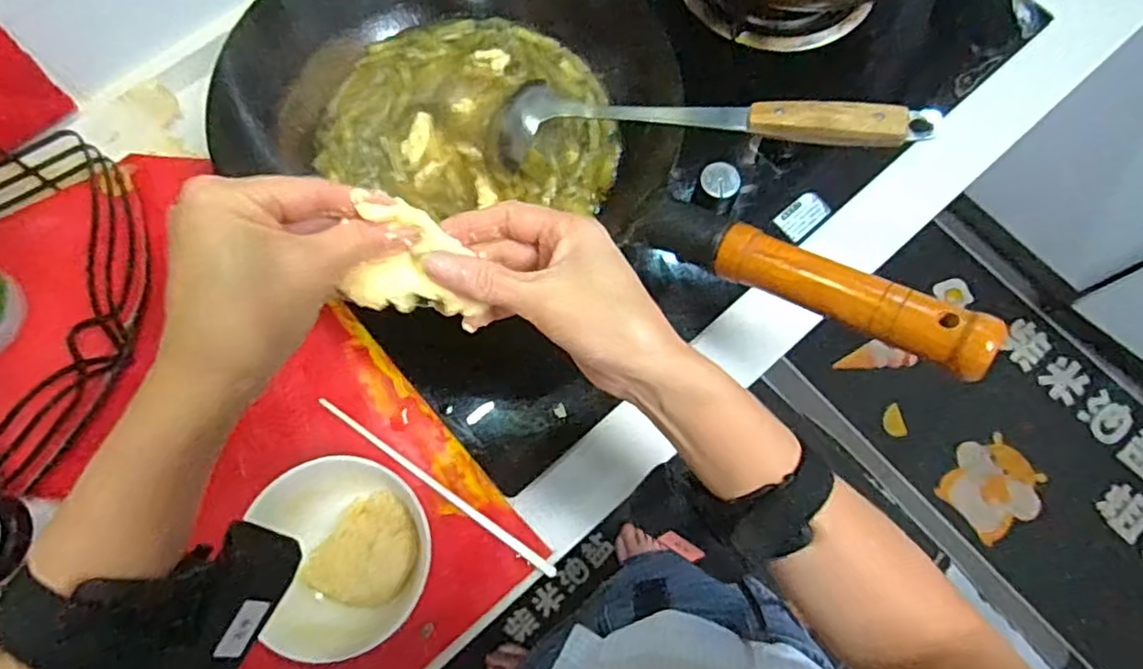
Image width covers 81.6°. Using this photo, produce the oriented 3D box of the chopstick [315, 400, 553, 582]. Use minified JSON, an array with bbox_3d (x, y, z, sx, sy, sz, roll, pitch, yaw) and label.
[{"bbox_3d":[-0.115,0.125,0.550,0.245,0.010,0.009,33,75,9],"label":"chopstick"}]

